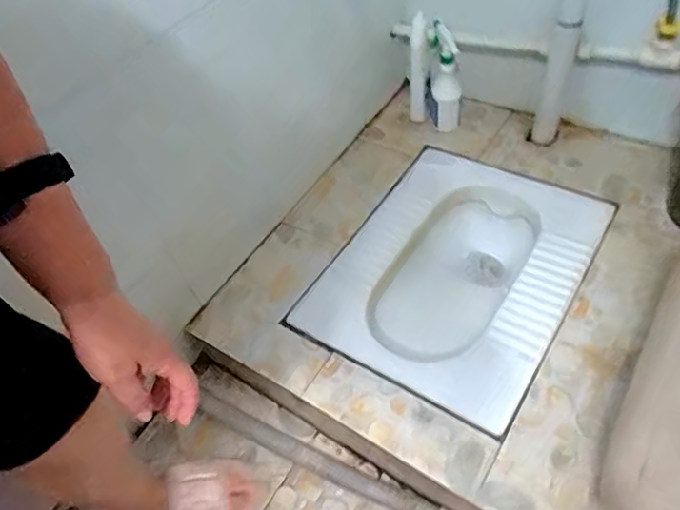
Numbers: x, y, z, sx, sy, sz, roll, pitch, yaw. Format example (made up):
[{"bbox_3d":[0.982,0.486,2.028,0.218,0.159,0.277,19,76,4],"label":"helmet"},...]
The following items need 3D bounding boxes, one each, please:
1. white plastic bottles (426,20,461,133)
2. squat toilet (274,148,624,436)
[{"bbox_3d":[0.227,-0.385,1.160,0.064,0.231,0.061,-9,24,-1],"label":"white plastic bottles"},{"bbox_3d":[0.223,0.058,1.038,0.404,0.162,0.522,23,57,27],"label":"squat toilet"}]

